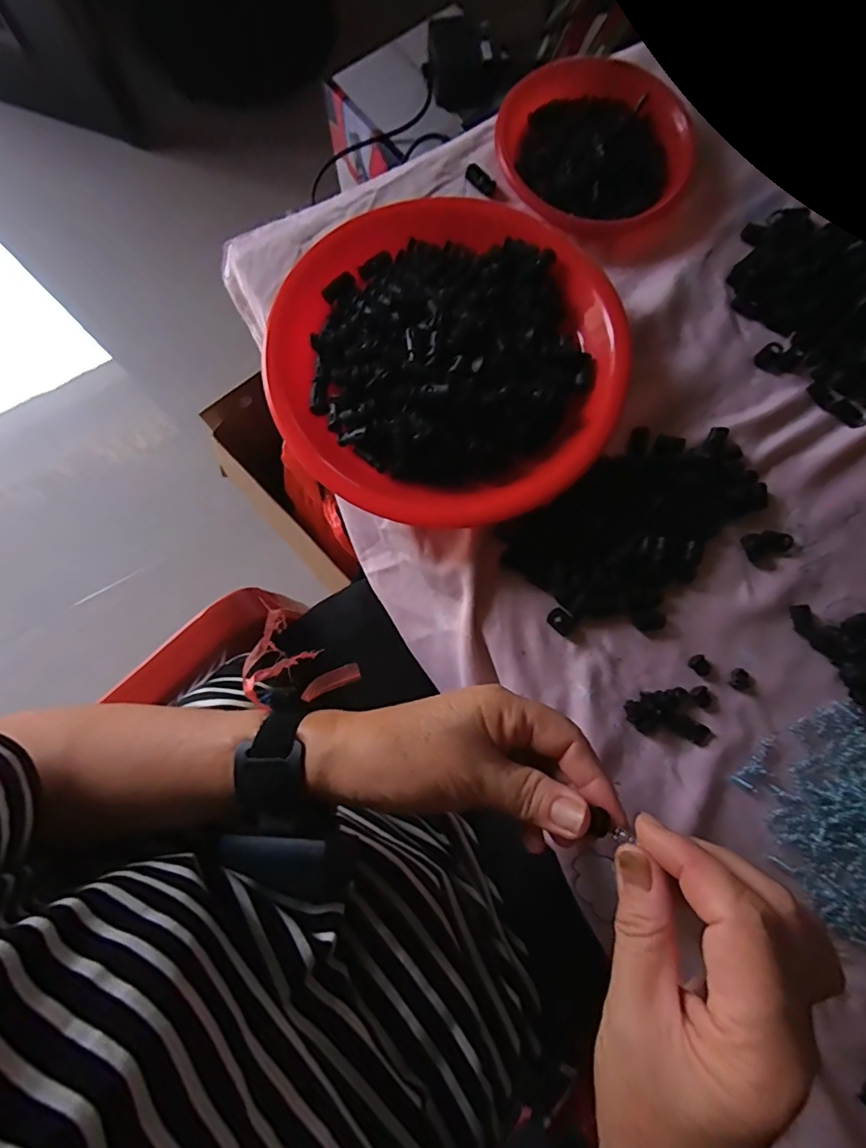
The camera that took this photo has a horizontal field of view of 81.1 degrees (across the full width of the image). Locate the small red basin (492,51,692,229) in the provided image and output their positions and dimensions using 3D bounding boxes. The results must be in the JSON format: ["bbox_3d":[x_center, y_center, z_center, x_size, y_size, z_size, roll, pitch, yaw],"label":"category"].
[{"bbox_3d":[0.136,-0.356,0.414,0.155,0.032,0.130,35,81,6],"label":"small red basin"}]

